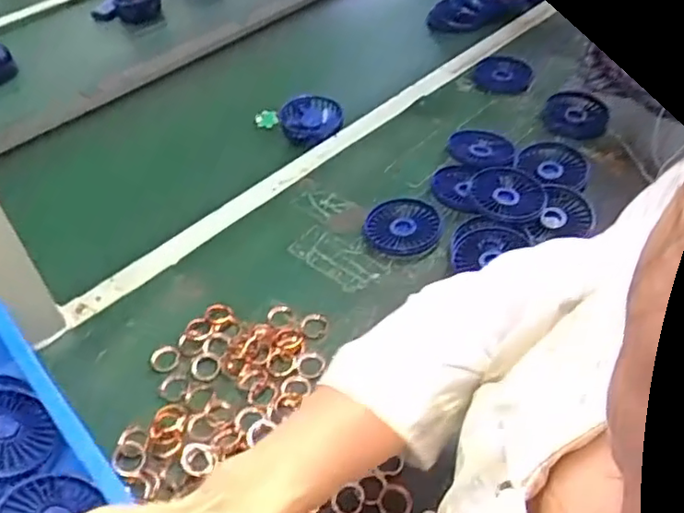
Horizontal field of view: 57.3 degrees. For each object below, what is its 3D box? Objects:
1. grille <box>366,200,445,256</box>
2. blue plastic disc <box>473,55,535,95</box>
[{"bbox_3d":[0.072,-0.034,0.725,0.087,0.011,0.081,-2,46,2],"label":"grille"},{"bbox_3d":[0.248,-0.281,0.968,0.088,0.009,0.118,2,46,6],"label":"blue plastic disc"}]

